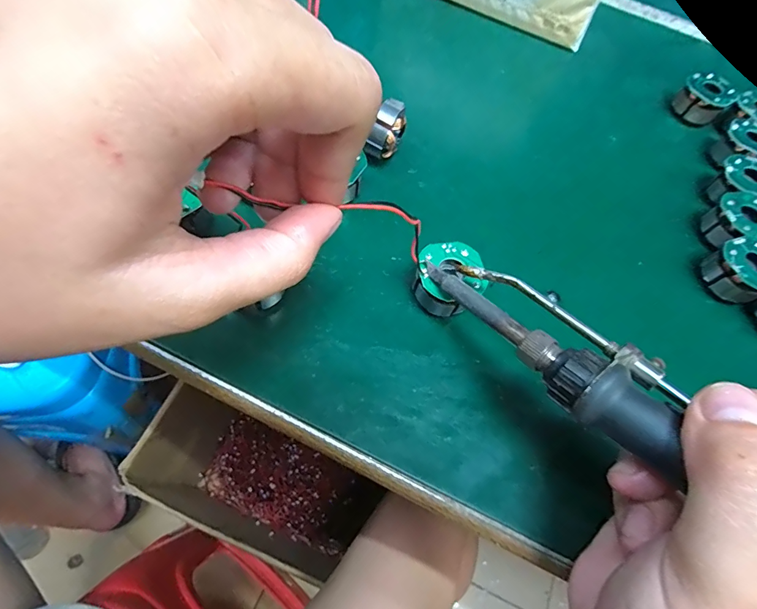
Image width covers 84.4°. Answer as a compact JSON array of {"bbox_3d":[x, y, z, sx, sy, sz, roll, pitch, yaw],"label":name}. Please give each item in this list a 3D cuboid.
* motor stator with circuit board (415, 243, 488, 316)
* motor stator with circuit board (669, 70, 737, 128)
[{"bbox_3d":[0.032,-0.011,0.193,0.033,0.022,0.030,3,64,-6],"label":"motor stator with circuit board"},{"bbox_3d":[0.220,-0.139,0.282,0.025,0.023,0.030,-35,73,-21],"label":"motor stator with circuit board"}]

